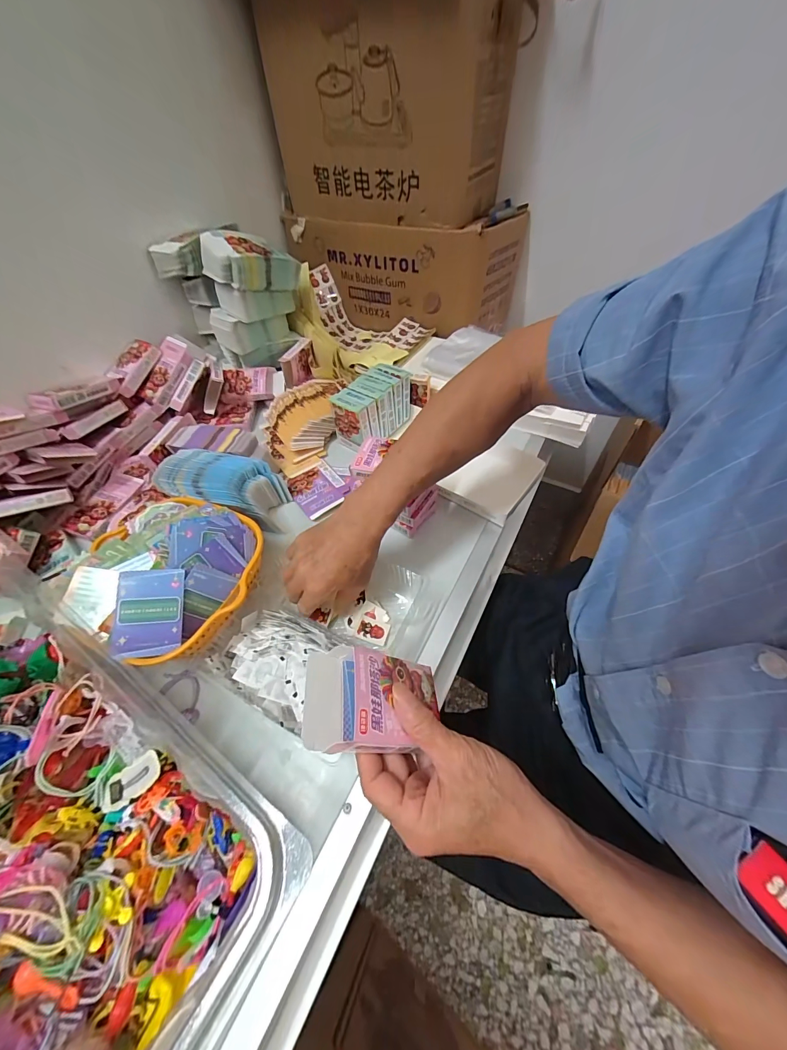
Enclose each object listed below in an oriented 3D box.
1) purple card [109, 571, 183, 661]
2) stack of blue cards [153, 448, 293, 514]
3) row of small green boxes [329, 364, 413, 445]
[{"bbox_3d":[-0.253,0.090,0.370,0.061,0.006,0.085,0,79,-15],"label":"purple card"},{"bbox_3d":[-0.263,-0.053,0.542,0.169,0.074,0.090,10,55,11],"label":"stack of blue cards"},{"bbox_3d":[-0.037,-0.209,0.639,0.080,0.089,0.144,26,60,21],"label":"row of small green boxes"}]

